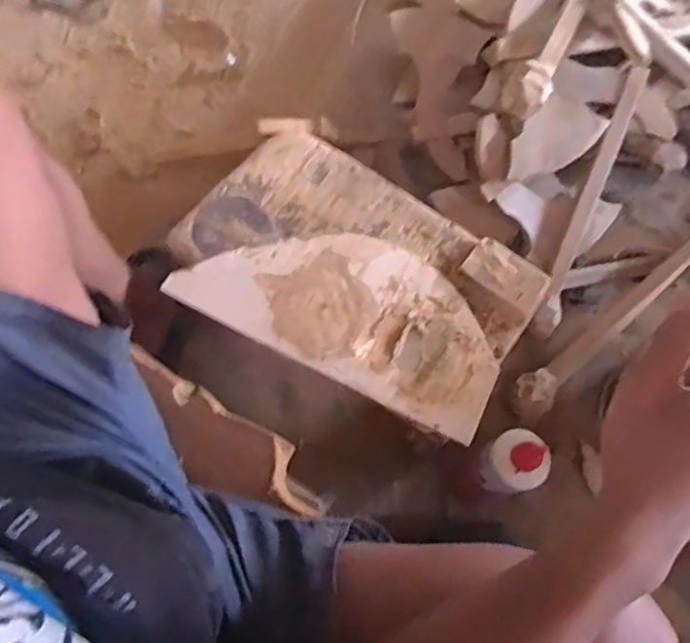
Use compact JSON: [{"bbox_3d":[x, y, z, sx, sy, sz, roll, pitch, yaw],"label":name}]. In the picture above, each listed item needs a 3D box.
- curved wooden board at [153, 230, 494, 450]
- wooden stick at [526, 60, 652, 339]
[{"bbox_3d":[0.006,-0.019,0.734,0.359,0.025,0.173,25,72,8],"label":"curved wooden board"},{"bbox_3d":[0.342,-0.161,0.897,0.030,0.032,0.381,20,96,6],"label":"wooden stick"}]

